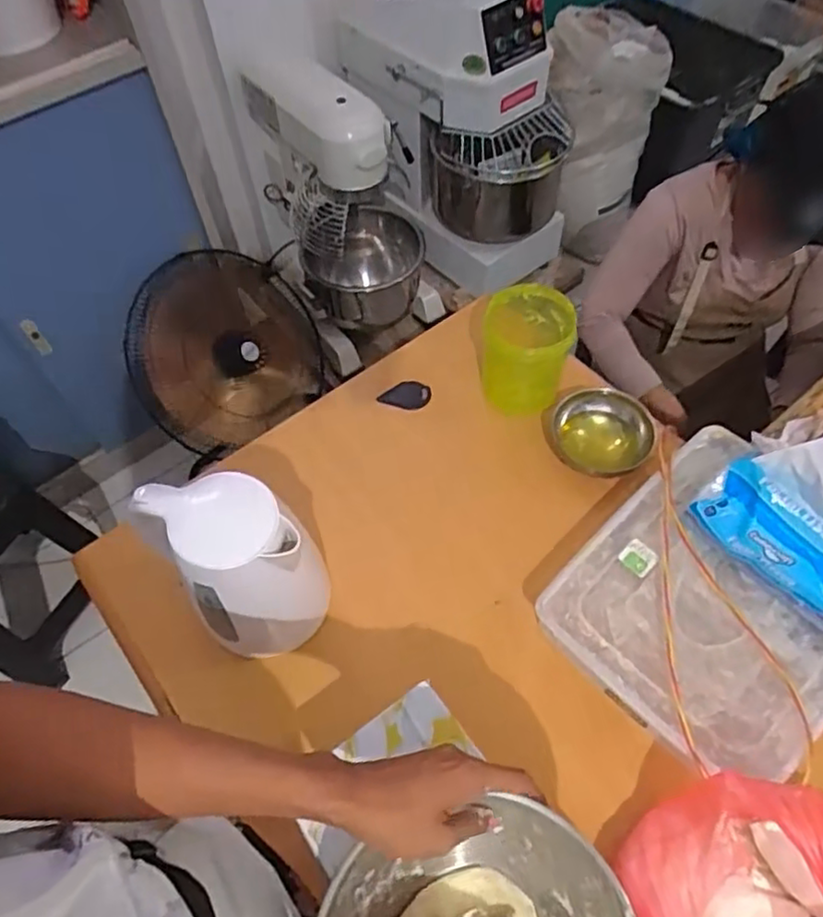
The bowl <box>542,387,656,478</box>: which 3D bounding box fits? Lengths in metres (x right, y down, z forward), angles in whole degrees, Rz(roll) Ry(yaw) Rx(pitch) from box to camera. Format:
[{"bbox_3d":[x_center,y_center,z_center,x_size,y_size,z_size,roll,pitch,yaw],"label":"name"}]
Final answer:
[{"bbox_3d":[0.246,-0.037,0.872,0.145,0.046,0.106,24,61,17],"label":"bowl"}]

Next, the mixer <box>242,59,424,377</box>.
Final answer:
[{"bbox_3d":[-0.168,-0.637,1.710,0.382,0.674,0.408,-13,57,-6],"label":"mixer"}]

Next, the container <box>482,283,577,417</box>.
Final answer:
[{"bbox_3d":[0.157,-0.145,0.900,0.119,0.118,0.129,-3,57,1],"label":"container"}]

